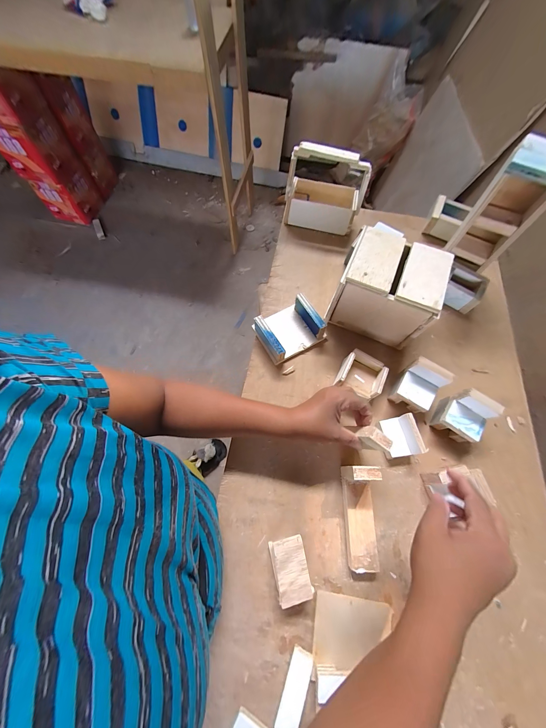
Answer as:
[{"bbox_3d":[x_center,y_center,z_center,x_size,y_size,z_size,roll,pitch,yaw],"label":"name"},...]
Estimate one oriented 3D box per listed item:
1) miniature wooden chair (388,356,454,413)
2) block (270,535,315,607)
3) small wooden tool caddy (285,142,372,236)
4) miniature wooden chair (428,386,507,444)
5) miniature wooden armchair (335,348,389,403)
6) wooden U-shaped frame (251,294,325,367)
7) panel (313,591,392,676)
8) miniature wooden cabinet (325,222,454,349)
[{"bbox_3d":[0.249,0.040,0.442,0.063,0.075,0.067,37,71,13],"label":"miniature wooden chair"},{"bbox_3d":[0.024,0.285,0.356,0.046,0.036,0.069,-12,68,-7],"label":"block"},{"bbox_3d":[0.117,-0.390,0.574,0.168,0.149,0.084,14,68,4],"label":"small wooden tool caddy"},{"bbox_3d":[0.317,0.088,0.424,0.063,0.075,0.061,36,71,12],"label":"miniature wooden chair"},{"bbox_3d":[0.158,0.021,0.462,0.077,0.047,0.073,25,69,8],"label":"miniature wooden armchair"},{"bbox_3d":[0.028,-0.070,0.491,0.114,0.053,0.099,-30,72,-13],"label":"wooden U-shaped frame"},{"bbox_3d":[0.108,0.362,0.339,0.099,0.011,0.076,8,67,2],"label":"panel"},{"bbox_3d":[0.201,-0.130,0.469,0.156,0.143,0.125,22,68,7],"label":"miniature wooden cabinet"}]

